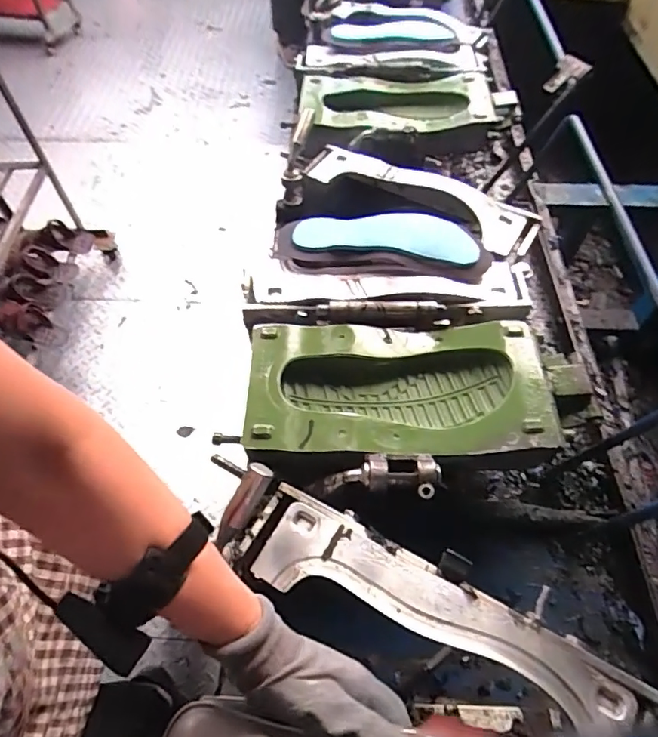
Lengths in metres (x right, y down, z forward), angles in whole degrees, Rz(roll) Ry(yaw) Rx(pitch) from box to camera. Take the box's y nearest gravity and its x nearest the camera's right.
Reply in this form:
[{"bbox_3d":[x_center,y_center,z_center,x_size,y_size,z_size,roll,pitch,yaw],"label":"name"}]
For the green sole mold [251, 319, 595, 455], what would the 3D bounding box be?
[{"bbox_3d":[0.095,0.026,0.577,0.366,0.050,0.167,0,56,0],"label":"green sole mold"}]

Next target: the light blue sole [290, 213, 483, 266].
[{"bbox_3d":[0.075,-0.177,0.672,0.238,0.038,0.069,6,56,4],"label":"light blue sole"}]

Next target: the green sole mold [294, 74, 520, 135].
[{"bbox_3d":[0.141,-0.476,0.897,0.370,0.047,0.183,1,56,0],"label":"green sole mold"}]

